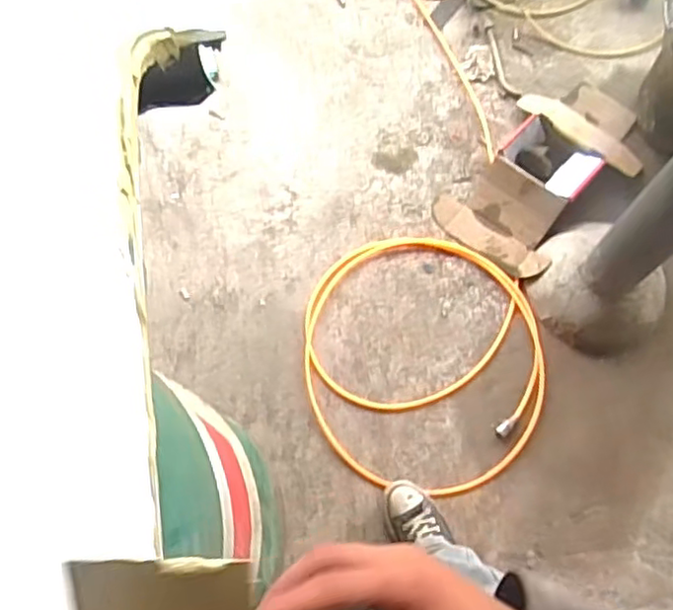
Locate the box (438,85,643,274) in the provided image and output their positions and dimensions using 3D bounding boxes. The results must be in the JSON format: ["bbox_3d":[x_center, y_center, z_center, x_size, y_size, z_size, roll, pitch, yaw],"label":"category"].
[{"bbox_3d":[0.579,-0.379,1.726,0.357,0.085,0.633,37,78,12],"label":"box"}]

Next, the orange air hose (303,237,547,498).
[{"bbox_3d":[0.206,0.122,1.500,0.559,0.039,0.608,-1,74,-2],"label":"orange air hose"}]

